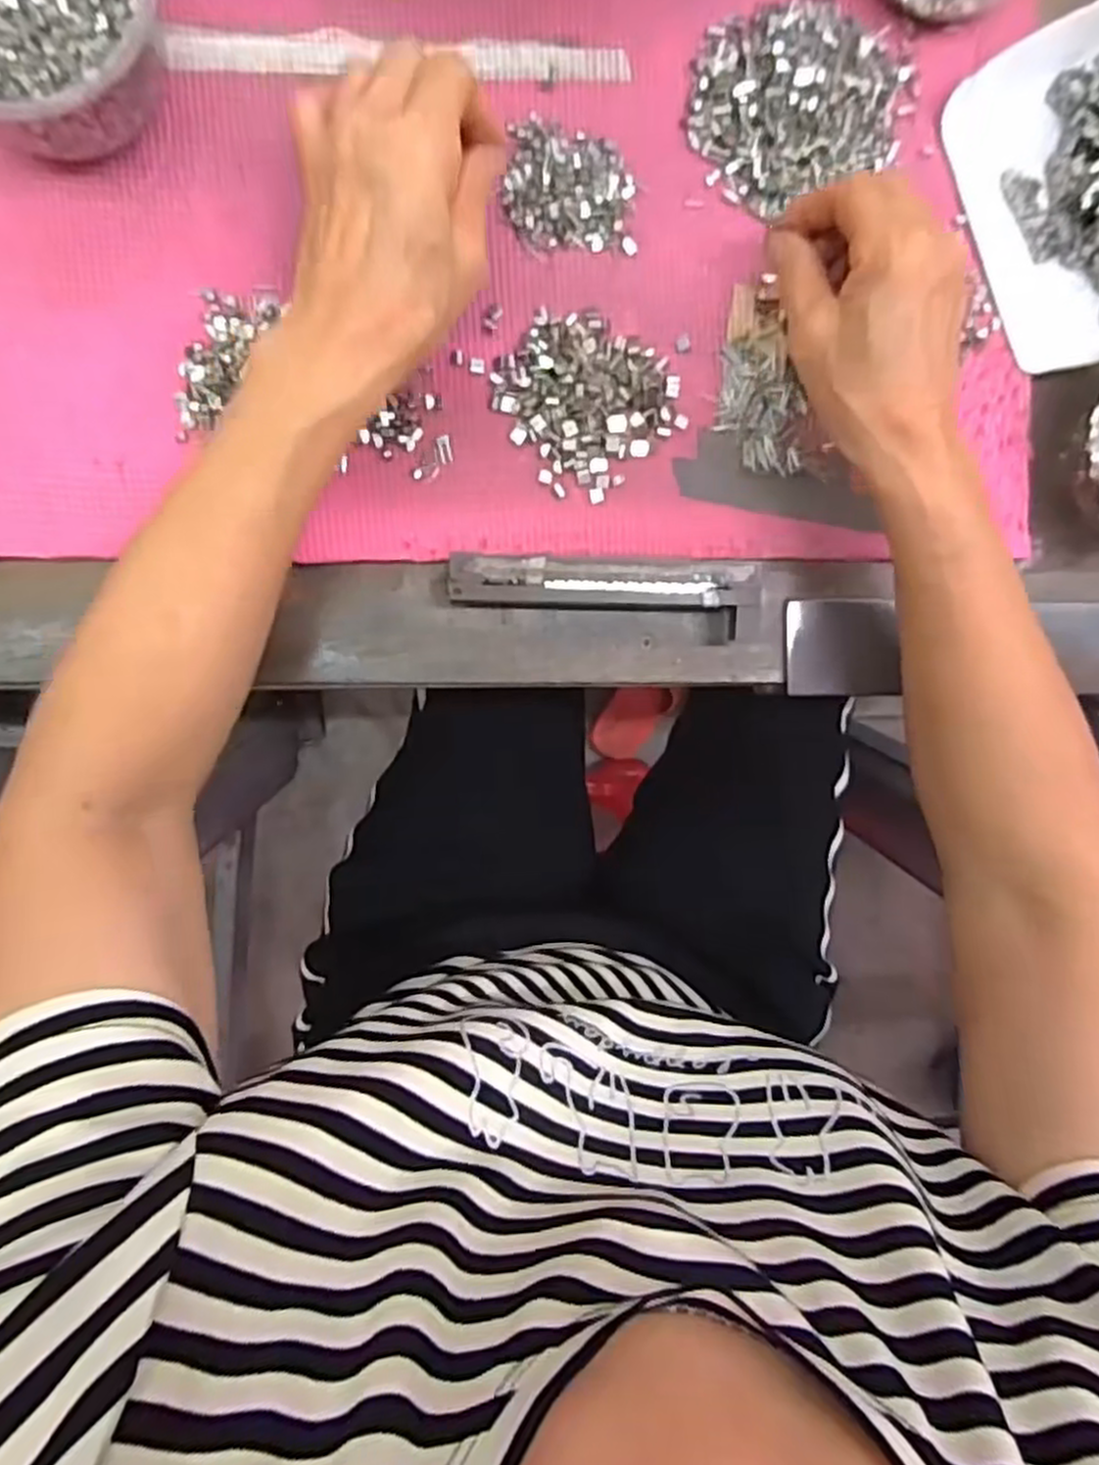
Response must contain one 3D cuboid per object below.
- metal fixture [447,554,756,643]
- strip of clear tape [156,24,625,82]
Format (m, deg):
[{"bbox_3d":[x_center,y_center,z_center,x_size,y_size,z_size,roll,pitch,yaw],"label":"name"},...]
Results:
[{"bbox_3d":[0.026,-0.070,0.380,0.147,0.029,0.027,1,93,-6],"label":"metal fixture"},{"bbox_3d":[-0.068,-0.318,0.361,0.210,0.009,0.026,-5,98,-5],"label":"strip of clear tape"}]

